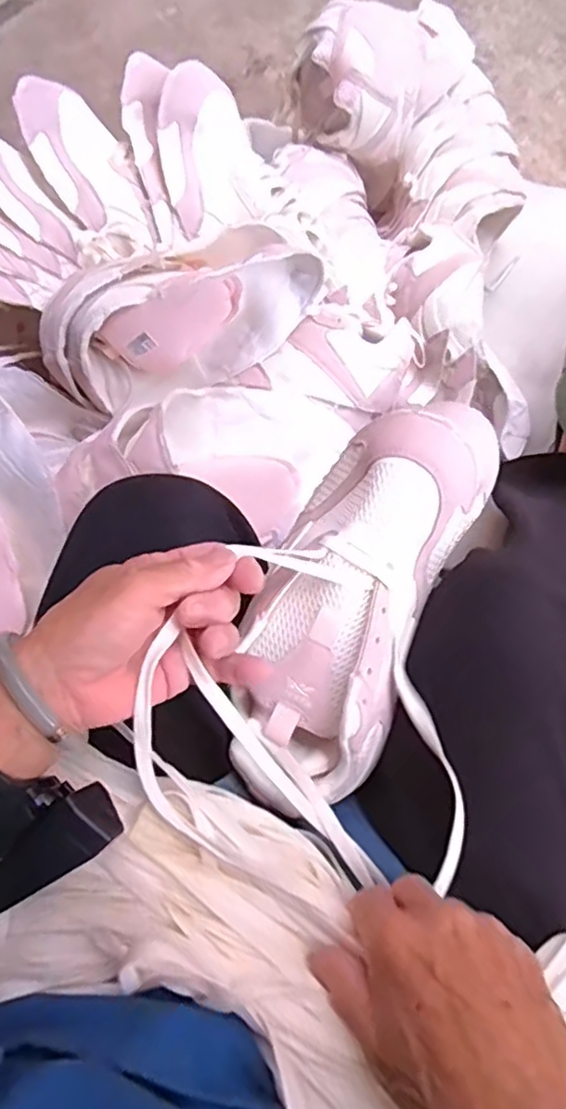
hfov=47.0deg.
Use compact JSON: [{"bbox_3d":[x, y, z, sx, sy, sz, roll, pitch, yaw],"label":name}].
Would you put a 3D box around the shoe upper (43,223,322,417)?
[{"bbox_3d":[-0.089,-0.208,0.572,0.243,0.135,0.083,-24,76,1],"label":"shoe upper"}]

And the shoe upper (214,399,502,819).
[{"bbox_3d":[0.040,0.025,0.400,0.103,0.069,0.250,24,91,9],"label":"shoe upper"}]

